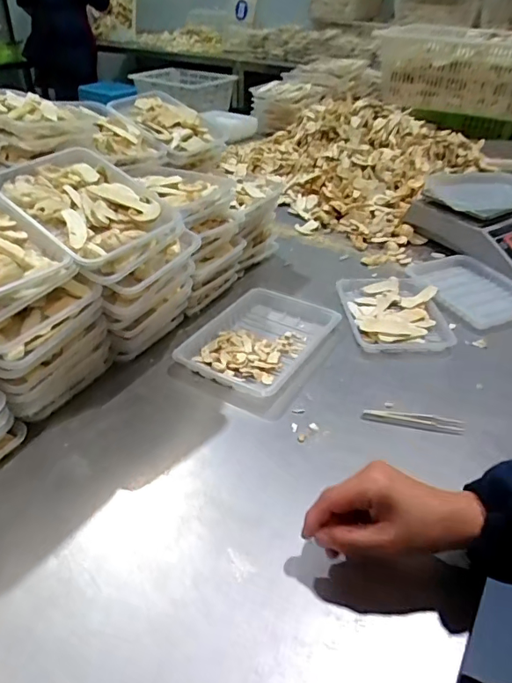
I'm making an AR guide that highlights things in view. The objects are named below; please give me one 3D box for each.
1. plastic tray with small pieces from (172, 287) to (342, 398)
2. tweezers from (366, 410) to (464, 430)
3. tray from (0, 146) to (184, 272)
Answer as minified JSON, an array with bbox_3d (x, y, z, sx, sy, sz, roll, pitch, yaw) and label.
[{"bbox_3d":[0.004,-0.001,0.694,0.153,0.031,0.202,22,40,22],"label":"plastic tray with small pieces"},{"bbox_3d":[0.183,0.089,0.586,0.112,0.008,0.013,8,37,5],"label":"tweezers"},{"bbox_3d":[-0.193,-0.148,0.566,0.180,0.046,0.139,35,54,12],"label":"tray"}]

